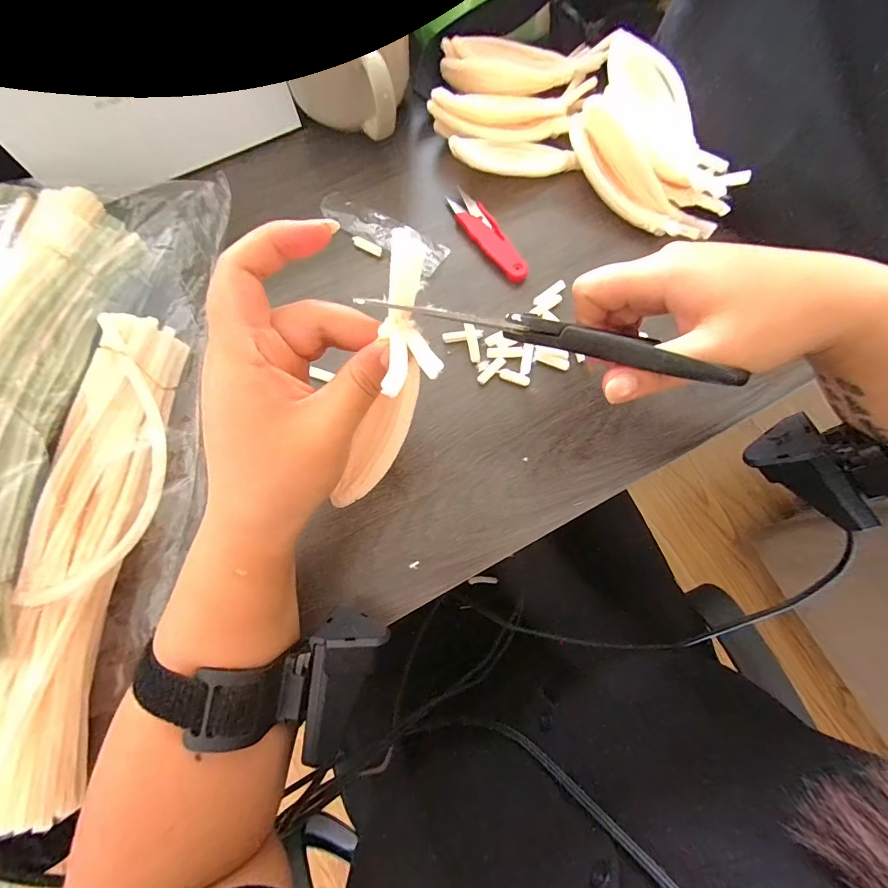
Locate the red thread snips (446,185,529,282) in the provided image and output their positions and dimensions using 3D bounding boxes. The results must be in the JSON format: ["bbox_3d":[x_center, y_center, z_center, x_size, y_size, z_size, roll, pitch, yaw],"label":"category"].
[{"bbox_3d":[0.038,-0.178,0.343,0.026,0.010,0.103,-32,78,-8],"label":"red thread snips"}]

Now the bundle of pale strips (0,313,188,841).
[{"bbox_3d":[-0.219,0.058,0.248,0.055,0.046,0.294,5,76,1],"label":"bundle of pale strips"}]

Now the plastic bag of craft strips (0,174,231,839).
[{"bbox_3d":[-0.244,-0.012,0.247,0.152,0.102,0.438,-5,76,-2],"label":"plastic bag of craft strips"}]

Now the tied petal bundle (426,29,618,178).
[{"bbox_3d":[0.062,-0.297,0.362,0.143,0.033,0.141,5,76,0],"label":"tied petal bundle"}]

